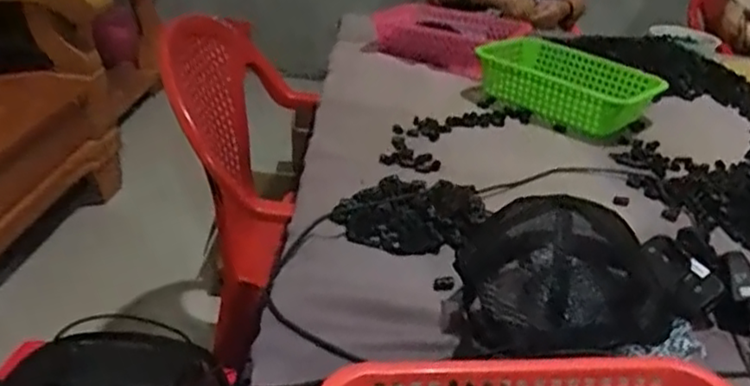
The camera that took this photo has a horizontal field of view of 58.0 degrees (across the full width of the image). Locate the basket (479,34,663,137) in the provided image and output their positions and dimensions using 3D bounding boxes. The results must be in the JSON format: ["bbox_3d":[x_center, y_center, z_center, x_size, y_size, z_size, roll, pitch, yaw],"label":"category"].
[{"bbox_3d":[0.355,-0.204,1.255,0.210,0.084,0.305,-22,39,-39],"label":"basket"}]

